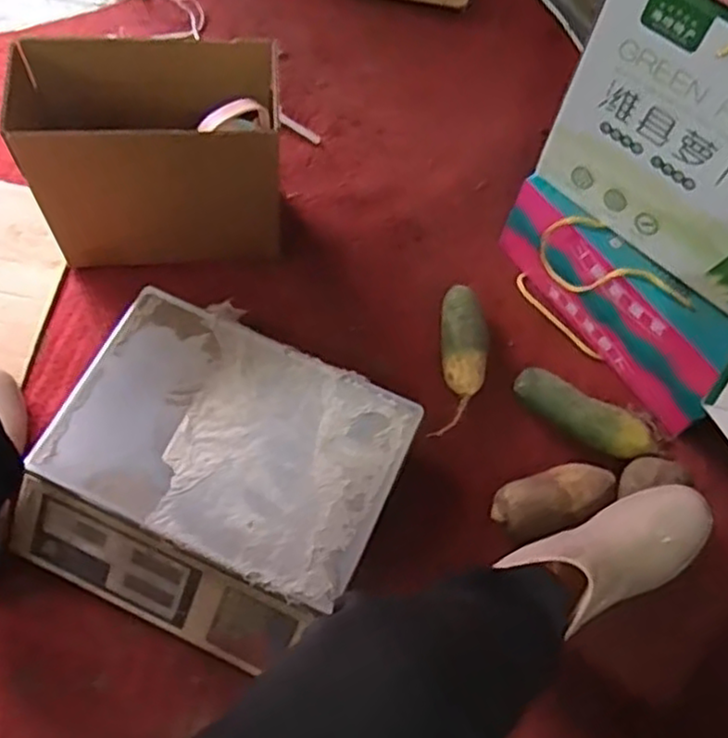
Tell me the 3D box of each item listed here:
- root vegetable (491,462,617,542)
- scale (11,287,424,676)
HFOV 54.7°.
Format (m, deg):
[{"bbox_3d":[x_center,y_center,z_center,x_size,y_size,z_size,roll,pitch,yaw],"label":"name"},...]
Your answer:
[{"bbox_3d":[0.209,0.141,0.763,0.142,0.049,0.068,-20,67,-12],"label":"root vegetable"},{"bbox_3d":[-0.148,0.114,0.730,0.329,0.097,0.293,24,65,8],"label":"scale"}]

